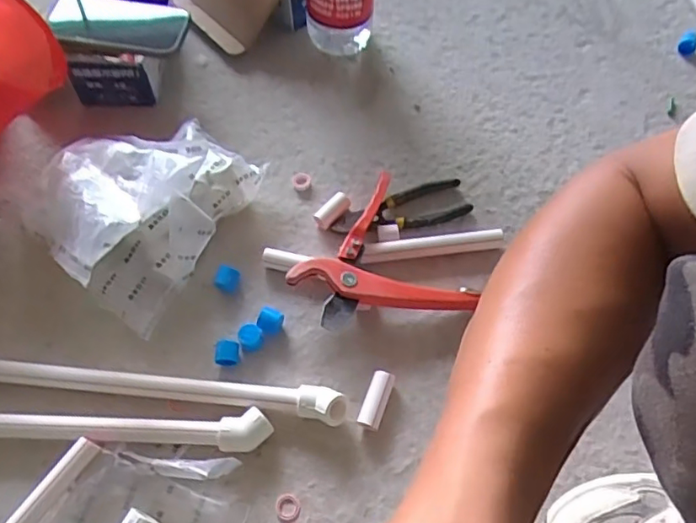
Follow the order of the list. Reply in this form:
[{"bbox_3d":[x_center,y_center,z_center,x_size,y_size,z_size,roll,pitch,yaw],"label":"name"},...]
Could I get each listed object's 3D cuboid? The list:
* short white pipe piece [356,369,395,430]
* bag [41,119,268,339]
[{"bbox_3d":[0.027,0.130,0.548,0.021,0.022,0.052,19,63,10],"label":"short white pipe piece"},{"bbox_3d":[-0.207,-0.072,0.596,0.202,0.118,0.211,41,69,19],"label":"bag"}]

